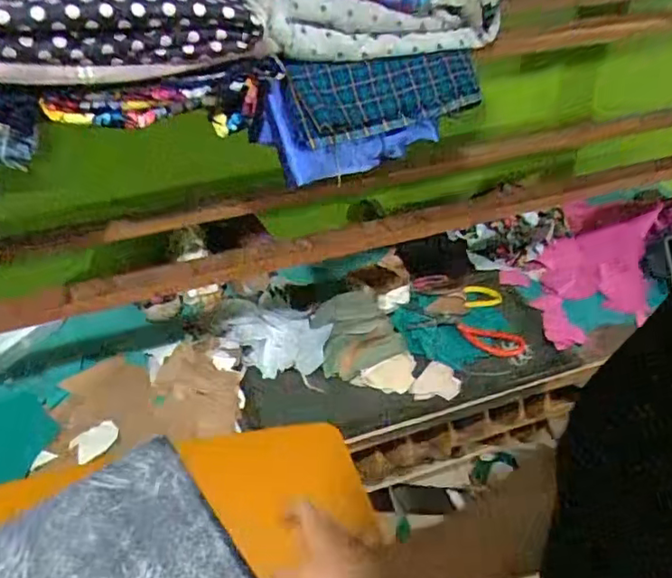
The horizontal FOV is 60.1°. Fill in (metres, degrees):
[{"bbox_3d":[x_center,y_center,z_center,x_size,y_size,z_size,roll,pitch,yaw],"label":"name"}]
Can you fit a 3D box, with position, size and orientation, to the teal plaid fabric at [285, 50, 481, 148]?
[{"bbox_3d":[0.057,-0.207,0.612,0.209,0.065,0.047,-15,42,-14],"label":"teal plaid fabric"}]

